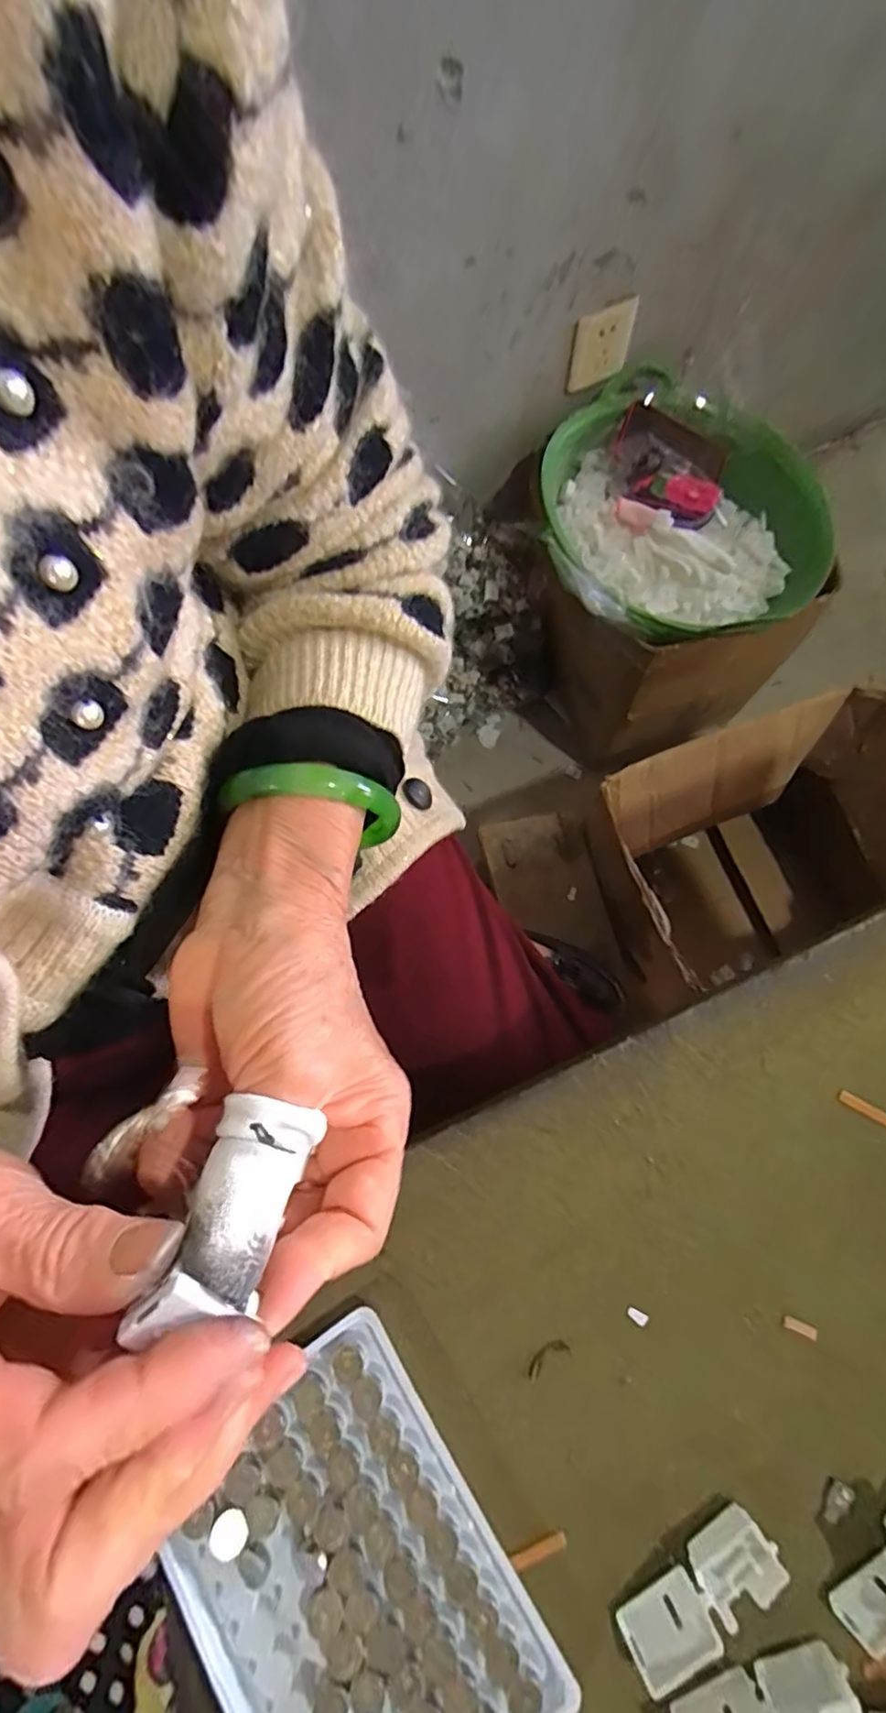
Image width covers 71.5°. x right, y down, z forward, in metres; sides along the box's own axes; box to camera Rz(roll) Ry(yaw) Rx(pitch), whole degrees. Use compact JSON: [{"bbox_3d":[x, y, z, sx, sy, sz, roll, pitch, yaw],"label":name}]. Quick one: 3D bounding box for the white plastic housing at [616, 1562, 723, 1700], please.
[{"bbox_3d":[0.072,0.248,0.197,0.027,0.012,0.018,-30,76,-8],"label":"white plastic housing"}]

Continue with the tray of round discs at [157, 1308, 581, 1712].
[{"bbox_3d":[-0.029,0.238,0.198,0.093,0.010,0.127,-33,77,-8],"label":"tray of round discs"}]

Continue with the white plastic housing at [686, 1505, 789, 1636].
[{"bbox_3d":[0.097,0.234,0.203,0.026,0.010,0.019,-34,77,-9],"label":"white plastic housing"}]

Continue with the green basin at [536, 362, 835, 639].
[{"bbox_3d":[0.316,-0.441,0.799,0.363,0.103,0.381,0,74,0],"label":"green basin"}]

